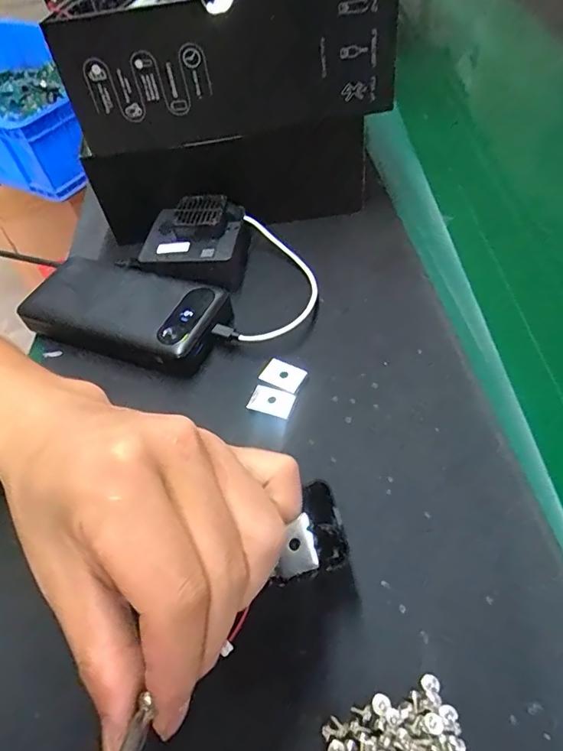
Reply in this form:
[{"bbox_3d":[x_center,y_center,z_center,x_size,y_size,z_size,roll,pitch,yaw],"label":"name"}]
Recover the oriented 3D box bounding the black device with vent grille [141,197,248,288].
[{"bbox_3d":[-0.073,-0.118,0.395,0.074,0.024,0.063,3,52,11],"label":"black device with vent grille"}]

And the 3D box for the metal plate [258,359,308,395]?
[{"bbox_3d":[0.000,0.000,0.330,0.028,0.004,0.019,26,68,18],"label":"metal plate"}]

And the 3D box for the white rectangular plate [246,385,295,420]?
[{"bbox_3d":[-0.007,0.017,0.318,0.027,0.004,0.019,18,58,7],"label":"white rectangular plate"}]

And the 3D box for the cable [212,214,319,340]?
[{"bbox_3d":[-0.006,-0.075,0.376,0.070,0.021,0.122,3,52,12],"label":"cable"}]

